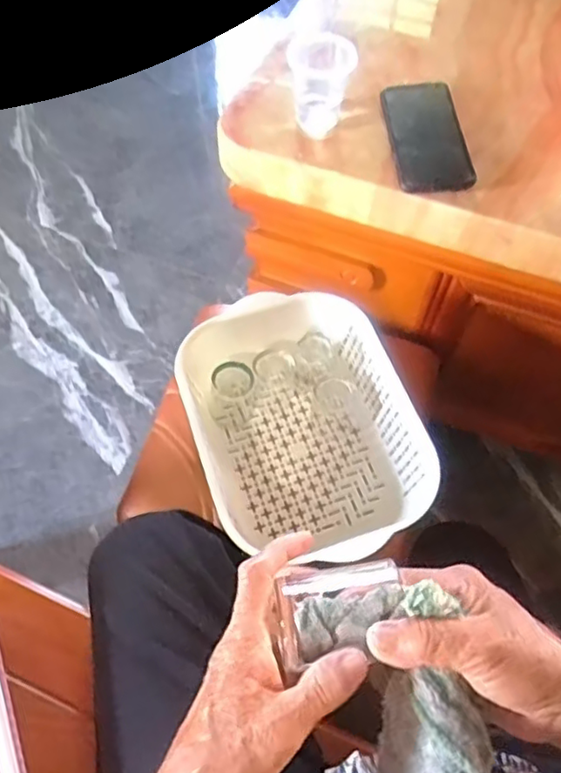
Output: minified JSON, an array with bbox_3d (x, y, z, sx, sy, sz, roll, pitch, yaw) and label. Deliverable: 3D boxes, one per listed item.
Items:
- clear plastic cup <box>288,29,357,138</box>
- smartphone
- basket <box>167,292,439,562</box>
[{"bbox_3d":[0.040,-0.308,0.633,0.063,0.075,0.056,6,60,2],"label":"clear plastic cup"},{"bbox_3d":[0.150,-0.259,0.639,0.071,0.011,0.153,-9,61,8],"label":"smartphone"},{"bbox_3d":[0.019,0.048,0.668,0.216,0.101,0.303,-17,62,-11],"label":"basket"}]

